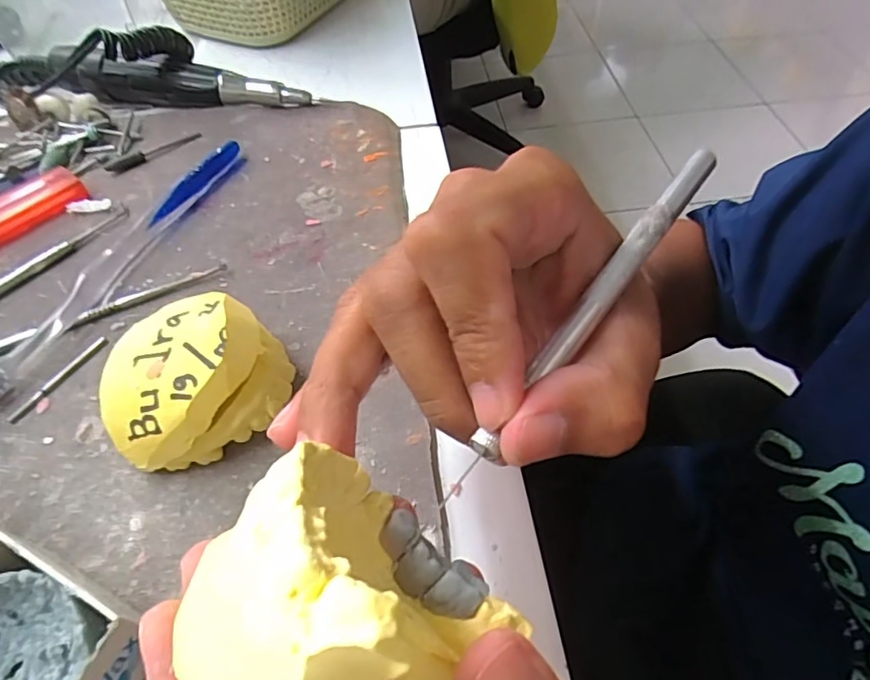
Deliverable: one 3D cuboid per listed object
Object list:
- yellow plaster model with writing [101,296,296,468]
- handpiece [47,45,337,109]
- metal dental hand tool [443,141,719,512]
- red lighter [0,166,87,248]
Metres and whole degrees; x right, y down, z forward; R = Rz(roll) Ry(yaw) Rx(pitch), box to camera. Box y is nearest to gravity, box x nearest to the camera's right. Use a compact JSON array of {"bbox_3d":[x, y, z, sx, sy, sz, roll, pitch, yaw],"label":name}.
[{"bbox_3d":[-0.087,0.012,0.198,0.062,0.035,0.059,-38,61,-22],"label":"yellow plaster model with writing"},{"bbox_3d":[-0.148,-0.148,0.320,0.162,0.030,0.026,8,55,8],"label":"handpiece"},{"bbox_3d":[0.042,-0.011,0.145,0.009,0.005,0.126,32,67,23],"label":"metal dental hand tool"},{"bbox_3d":[-0.209,-0.057,0.266,0.021,0.012,0.078,38,64,26],"label":"red lighter"}]

